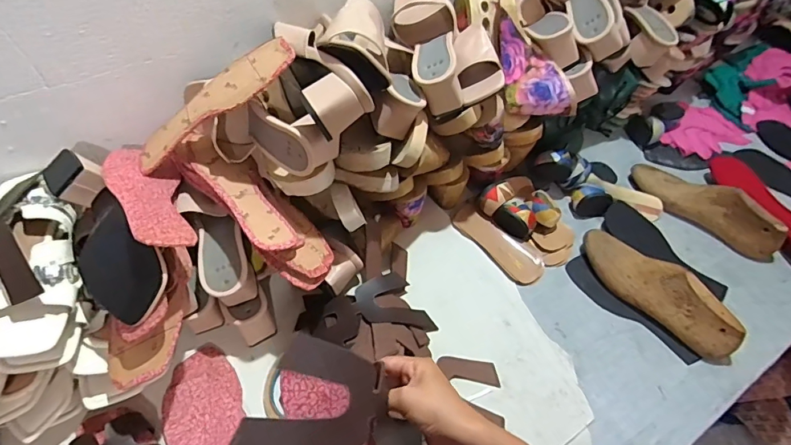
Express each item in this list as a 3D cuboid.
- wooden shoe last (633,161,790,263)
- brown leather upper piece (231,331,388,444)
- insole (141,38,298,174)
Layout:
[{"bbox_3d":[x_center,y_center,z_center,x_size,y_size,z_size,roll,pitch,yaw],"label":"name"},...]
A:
[{"bbox_3d":[0.518,-0.033,0.744,0.067,0.079,0.246,-35,61,-25],"label":"wooden shoe last"},{"bbox_3d":[-0.057,0.146,0.347,0.107,0.029,0.097,37,70,-25],"label":"brown leather upper piece"},{"bbox_3d":[-0.217,-0.143,0.530,0.234,0.012,0.078,-29,52,17],"label":"insole"}]

